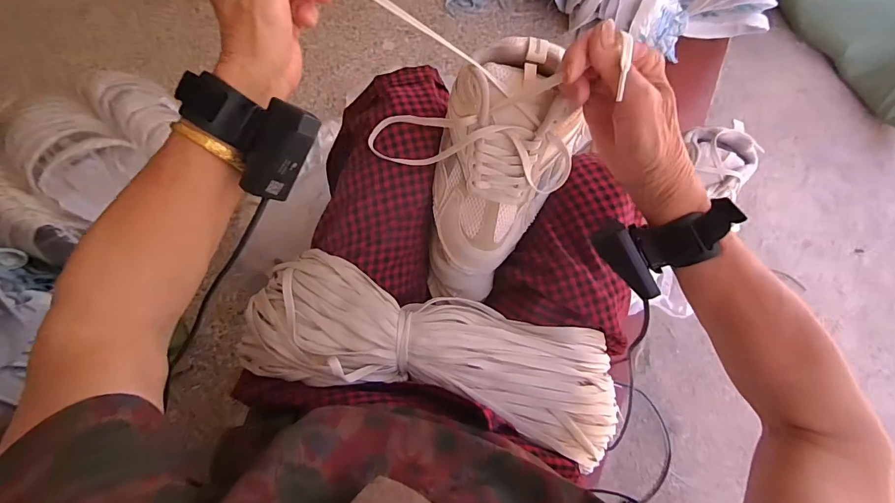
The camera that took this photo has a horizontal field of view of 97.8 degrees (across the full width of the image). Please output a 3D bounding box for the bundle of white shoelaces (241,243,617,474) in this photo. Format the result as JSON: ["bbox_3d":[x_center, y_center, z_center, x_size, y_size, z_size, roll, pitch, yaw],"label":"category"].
[{"bbox_3d":[-0.015,0.094,0.368,0.369,0.050,0.123,16,71,4],"label":"bundle of white shoelaces"}]

